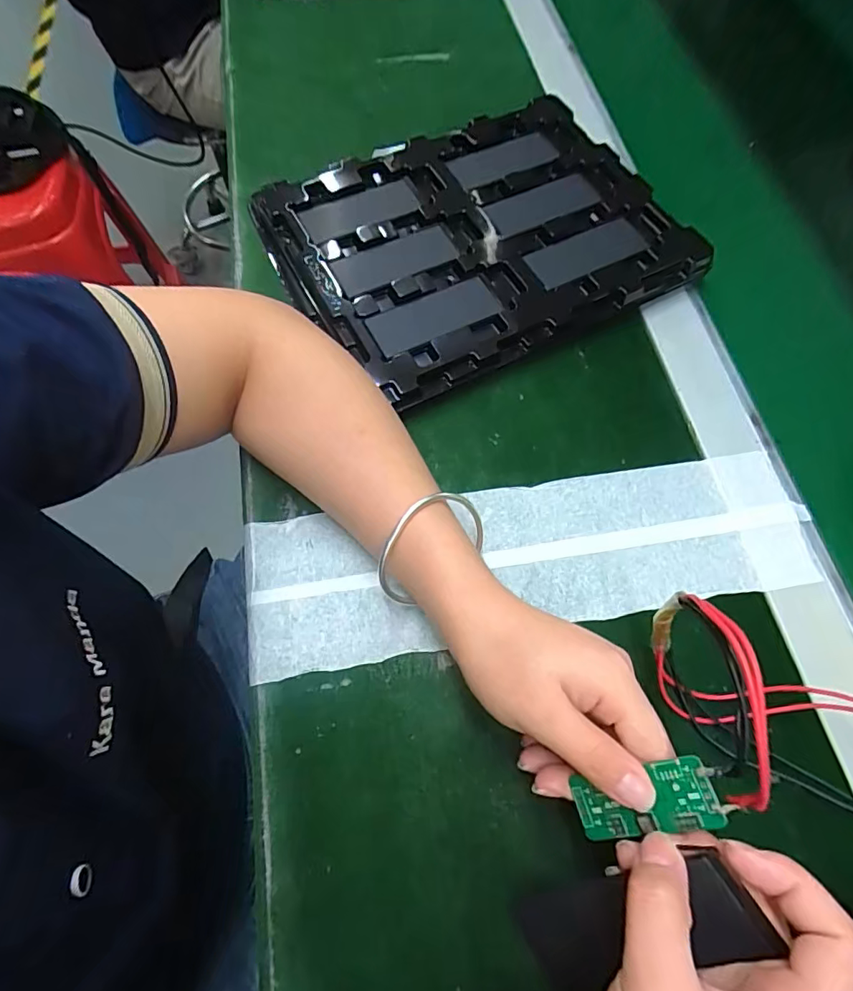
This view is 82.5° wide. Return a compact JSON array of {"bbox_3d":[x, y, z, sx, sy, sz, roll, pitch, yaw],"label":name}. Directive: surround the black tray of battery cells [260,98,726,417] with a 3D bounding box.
[{"bbox_3d":[0.036,-0.201,0.379,0.282,0.032,0.228,-26,70,-11],"label":"black tray of battery cells"}]

